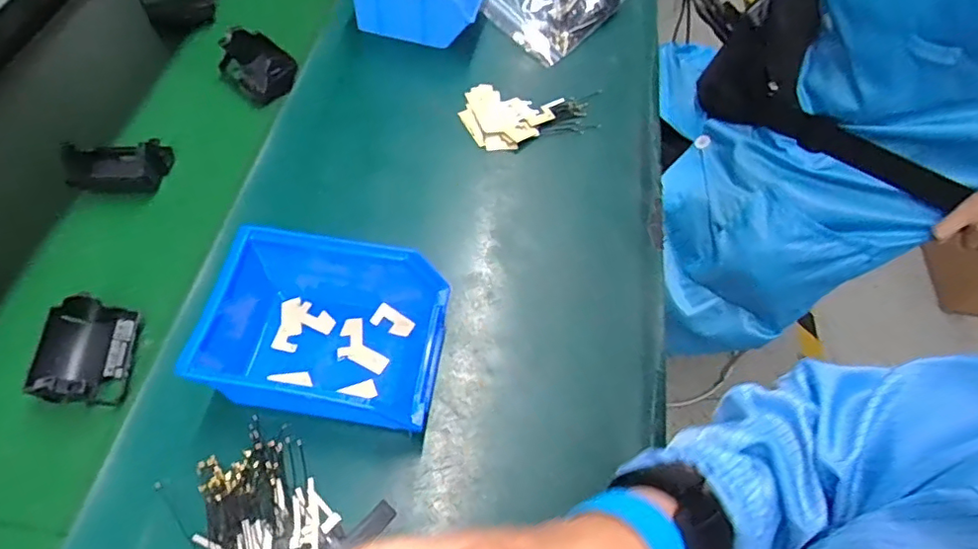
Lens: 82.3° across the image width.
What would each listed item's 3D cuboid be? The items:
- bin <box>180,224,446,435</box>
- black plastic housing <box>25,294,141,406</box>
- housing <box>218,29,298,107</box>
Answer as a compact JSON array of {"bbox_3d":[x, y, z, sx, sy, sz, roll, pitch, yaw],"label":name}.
[{"bbox_3d":[-0.106,0.035,0.375,0.145,0.072,0.110,7,56,2],"label":"bin"},{"bbox_3d":[-0.286,0.055,0.391,0.055,0.036,0.077,-6,56,-6],"label":"black plastic housing"},{"bbox_3d":[-0.233,-0.213,0.555,0.083,0.033,0.054,39,63,22],"label":"housing"}]

